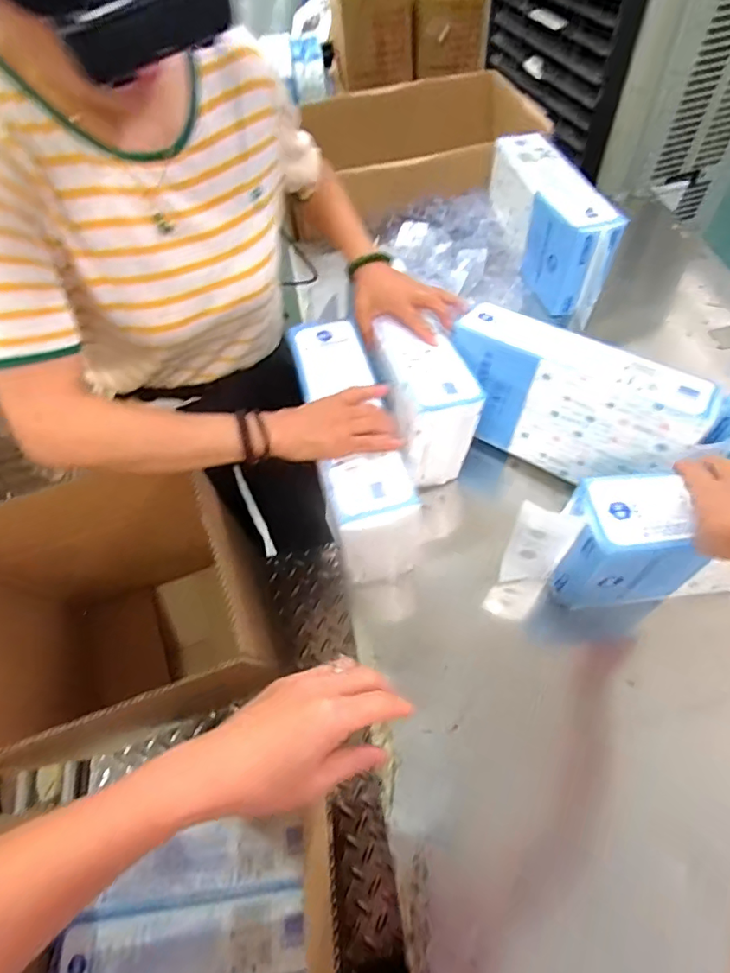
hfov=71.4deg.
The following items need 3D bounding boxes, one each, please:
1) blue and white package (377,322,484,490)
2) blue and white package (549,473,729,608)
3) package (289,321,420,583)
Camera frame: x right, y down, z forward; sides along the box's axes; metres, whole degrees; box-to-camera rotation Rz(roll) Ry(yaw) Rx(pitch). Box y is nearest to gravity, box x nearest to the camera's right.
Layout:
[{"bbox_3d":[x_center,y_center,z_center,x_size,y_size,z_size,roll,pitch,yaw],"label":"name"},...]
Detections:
[{"bbox_3d":[0.083,-0.113,0.697,0.104,0.151,0.169,-13,57,-4],"label":"blue and white package"},{"bbox_3d":[0.374,0.048,0.553,0.320,0.155,0.095,-11,57,5],"label":"blue and white package"},{"bbox_3d":[-0.018,-0.055,0.664,0.093,0.147,0.327,-14,57,-4],"label":"package"}]

